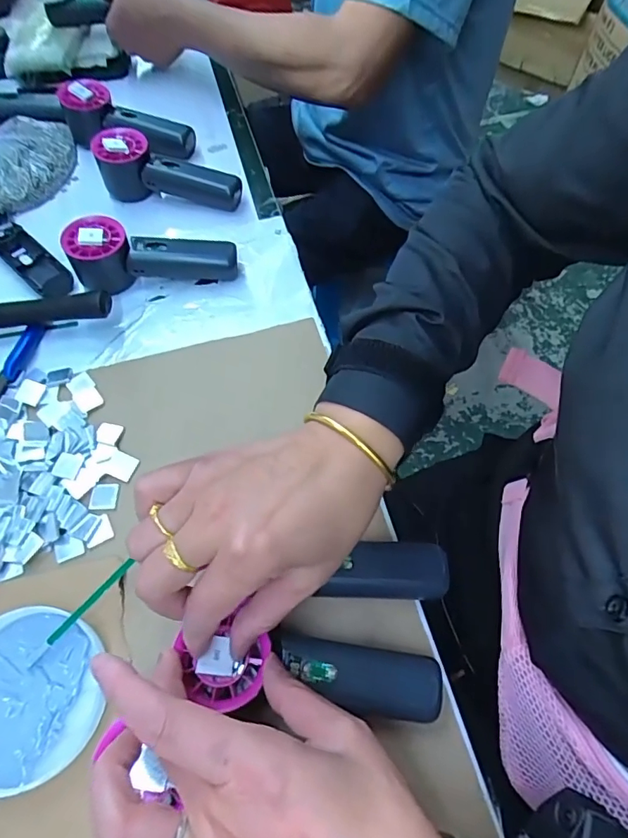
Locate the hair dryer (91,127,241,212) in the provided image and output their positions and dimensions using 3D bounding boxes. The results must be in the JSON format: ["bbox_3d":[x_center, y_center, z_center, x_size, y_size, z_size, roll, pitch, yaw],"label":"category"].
[{"bbox_3d":[-0.157,-0.270,0.544,0.154,0.055,0.050,8,62,7],"label":"hair dryer"}]

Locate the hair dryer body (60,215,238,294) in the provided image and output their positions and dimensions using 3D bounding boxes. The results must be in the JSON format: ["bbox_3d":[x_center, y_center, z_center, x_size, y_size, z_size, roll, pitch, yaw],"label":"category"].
[{"bbox_3d":[-0.154,-0.160,0.483,0.153,0.057,0.046,-5,61,0],"label":"hair dryer body"}]

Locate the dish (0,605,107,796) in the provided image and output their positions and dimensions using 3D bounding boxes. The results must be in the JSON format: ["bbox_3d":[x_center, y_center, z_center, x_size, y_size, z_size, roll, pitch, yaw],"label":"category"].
[{"bbox_3d":[-0.186,0.174,0.314,0.091,0.022,0.097,-1,61,2],"label":"dish"}]

